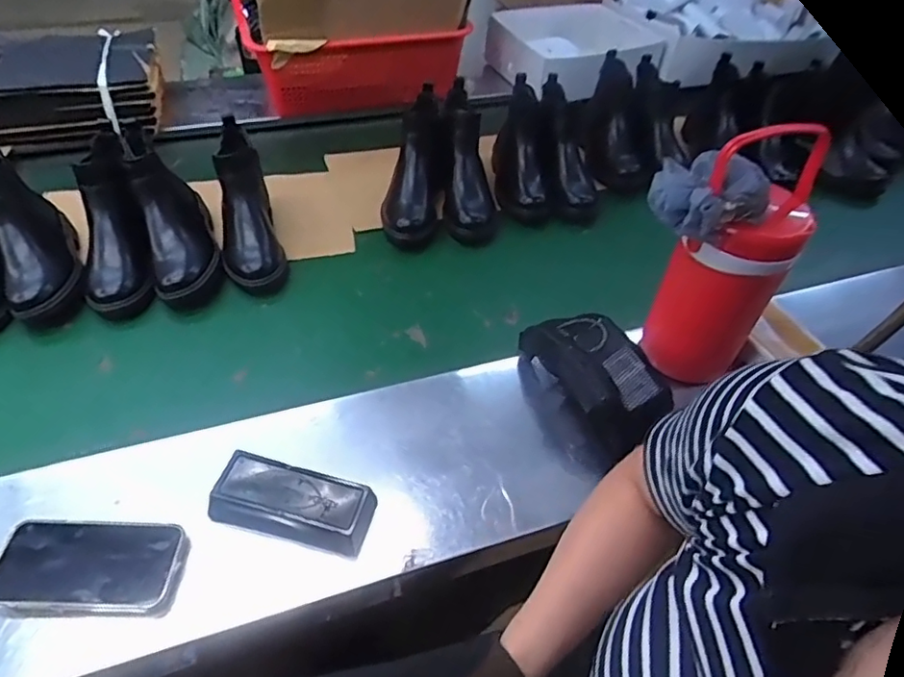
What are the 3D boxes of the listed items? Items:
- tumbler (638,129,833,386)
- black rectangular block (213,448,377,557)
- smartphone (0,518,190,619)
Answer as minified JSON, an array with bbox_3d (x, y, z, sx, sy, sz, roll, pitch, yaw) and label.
[{"bbox_3d":[0.312,-0.079,0.654,0.112,0.306,0.131,30,51,25],"label":"tumbler"},{"bbox_3d":[-0.159,0.163,0.581,0.158,0.050,0.060,12,45,10],"label":"black rectangular block"},{"bbox_3d":[-0.343,0.214,0.541,0.161,0.020,0.083,2,45,0],"label":"smartphone"}]

